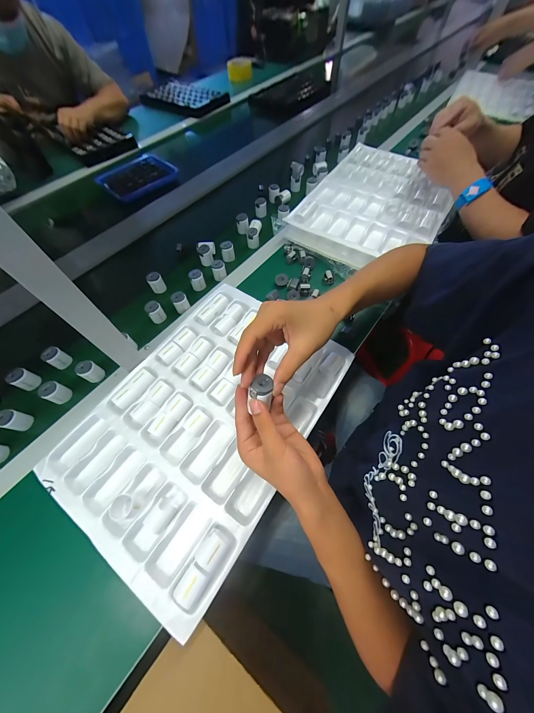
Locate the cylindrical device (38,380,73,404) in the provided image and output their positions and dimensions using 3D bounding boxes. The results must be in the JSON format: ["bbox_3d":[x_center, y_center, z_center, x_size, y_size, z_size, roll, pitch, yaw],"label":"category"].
[{"bbox_3d":[-0.372,0.064,0.432,0.024,0.043,0.031,17,63,6],"label":"cylindrical device"}]

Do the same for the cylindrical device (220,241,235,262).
[{"bbox_3d":[-0.096,-0.258,0.600,0.030,0.039,0.026,-14,64,-10],"label":"cylindrical device"}]

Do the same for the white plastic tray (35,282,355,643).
[{"bbox_3d":[-0.103,0.084,0.416,0.334,0.040,0.443,32,66,13],"label":"white plastic tray"}]

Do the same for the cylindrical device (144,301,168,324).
[{"bbox_3d":[-0.233,-0.093,0.513,0.030,0.042,0.027,-34,69,-18],"label":"cylindrical device"}]

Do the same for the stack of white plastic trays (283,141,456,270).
[{"bbox_3d":[0.287,-0.395,0.638,0.311,0.056,0.444,30,67,15],"label":"stack of white plastic trays"}]

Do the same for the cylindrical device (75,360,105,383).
[{"bbox_3d":[-0.328,0.028,0.454,0.027,0.041,0.031,26,64,11],"label":"cylindrical device"}]

